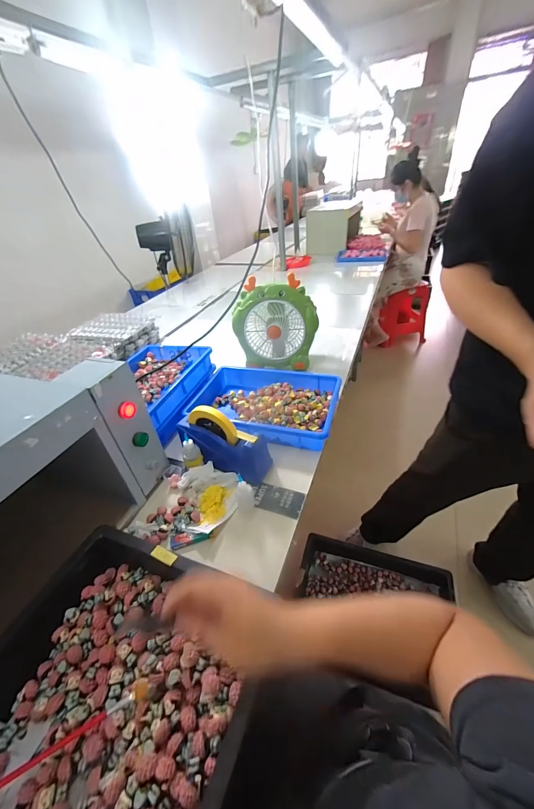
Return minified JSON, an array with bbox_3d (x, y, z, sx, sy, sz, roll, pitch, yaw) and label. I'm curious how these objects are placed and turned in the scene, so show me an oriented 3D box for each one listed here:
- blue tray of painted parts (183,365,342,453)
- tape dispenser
[{"bbox_3d":[-0.006,-0.005,0.806,0.364,0.070,0.266,7,39,18],"label":"blue tray of painted parts"},{"bbox_3d":[-0.094,0.079,0.634,0.198,0.127,0.056,15,42,25],"label":"tape dispenser"}]

